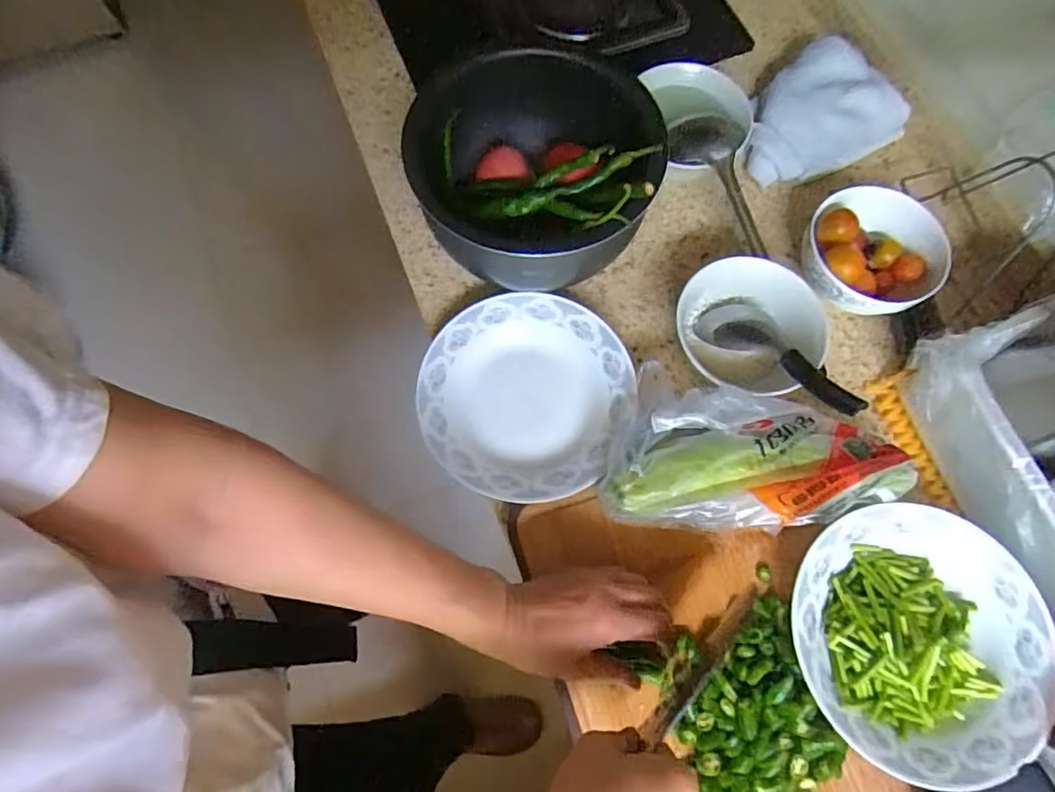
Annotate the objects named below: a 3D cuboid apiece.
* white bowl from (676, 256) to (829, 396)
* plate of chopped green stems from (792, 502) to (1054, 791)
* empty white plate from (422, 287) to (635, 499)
[{"bbox_3d":[0.208,-0.057,0.513,0.122,0.074,0.126,0,72,0],"label":"white bowl"},{"bbox_3d":[0.302,0.187,0.438,0.187,0.042,0.187,-9,72,-3],"label":"plate of chopped green stems"},{"bbox_3d":[-0.002,-0.001,0.518,0.185,0.035,0.186,0,72,0],"label":"empty white plate"}]

